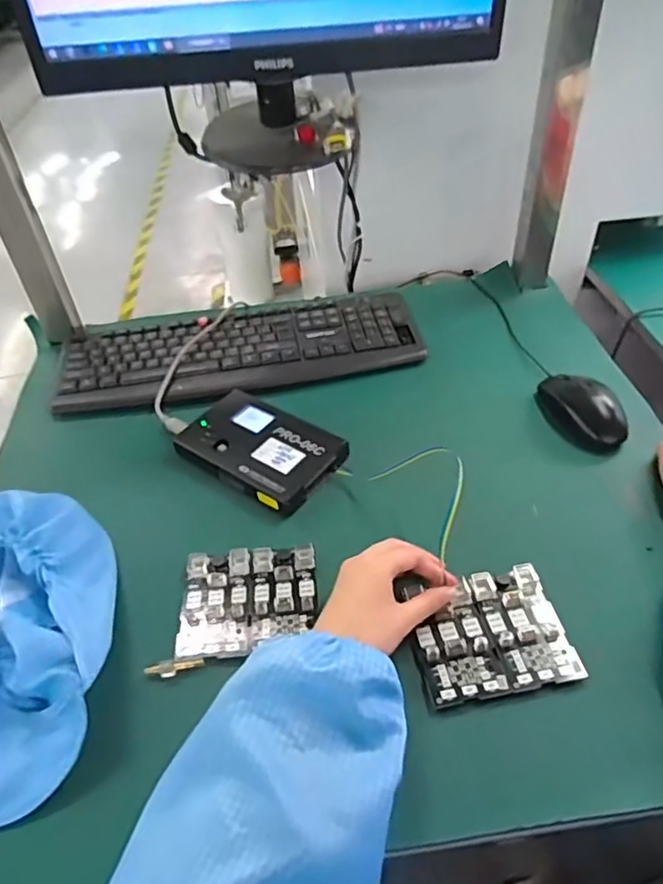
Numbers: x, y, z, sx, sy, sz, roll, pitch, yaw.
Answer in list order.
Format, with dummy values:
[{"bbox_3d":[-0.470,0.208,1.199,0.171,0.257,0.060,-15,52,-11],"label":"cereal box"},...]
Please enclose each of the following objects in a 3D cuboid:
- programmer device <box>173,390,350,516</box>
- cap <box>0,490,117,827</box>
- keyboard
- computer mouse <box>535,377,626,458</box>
[{"bbox_3d":[-0.073,0.006,0.615,0.160,0.022,0.104,26,52,28],"label":"programmer device"},{"bbox_3d":[-0.250,0.146,0.468,0.148,0.048,0.265,-14,44,-9],"label":"cap"},{"bbox_3d":[-0.111,-0.111,0.738,0.437,0.031,0.156,-9,44,-4],"label":"keyboard"},{"bbox_3d":[0.266,-0.040,0.627,0.062,0.035,0.113,-16,45,-12],"label":"computer mouse"}]

